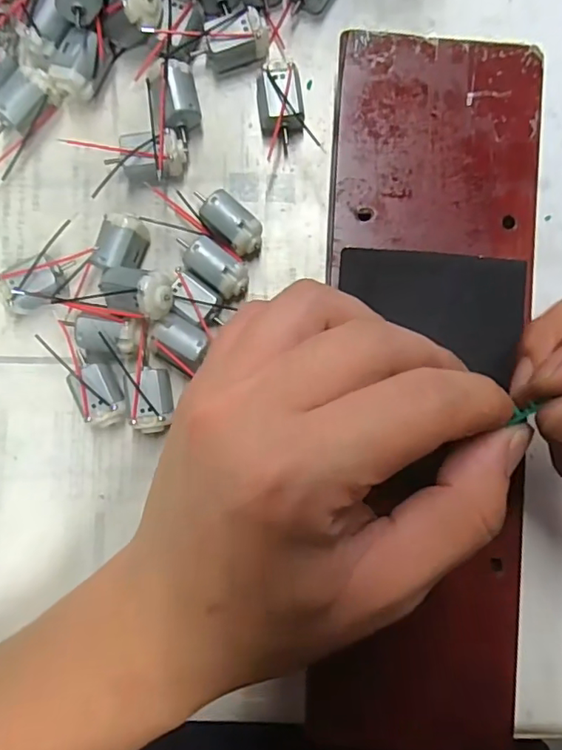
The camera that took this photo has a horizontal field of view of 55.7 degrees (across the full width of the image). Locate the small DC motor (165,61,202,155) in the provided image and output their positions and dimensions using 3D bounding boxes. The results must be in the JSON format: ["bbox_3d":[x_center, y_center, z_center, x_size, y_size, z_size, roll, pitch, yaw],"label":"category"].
[{"bbox_3d":[-0.044,-0.120,0.239,0.014,0.019,0.032,-9,88,0],"label":"small DC motor"}]

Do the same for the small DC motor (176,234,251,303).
[{"bbox_3d":[-0.028,-0.047,0.237,0.035,0.018,0.017,39,89,1],"label":"small DC motor"}]

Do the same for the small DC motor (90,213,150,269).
[{"bbox_3d":[-0.070,-0.058,0.236,0.017,0.017,0.026,24,88,1],"label":"small DC motor"}]

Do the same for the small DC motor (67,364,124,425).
[{"bbox_3d":[-0.080,0.009,0.235,0.019,0.016,0.028,-22,88,0],"label":"small DC motor"}]

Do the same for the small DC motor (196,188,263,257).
[{"bbox_3d":[-0.023,-0.067,0.237,0.032,0.019,0.018,39,89,1],"label":"small DC motor"}]

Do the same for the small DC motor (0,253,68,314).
[{"bbox_3d":[-0.109,-0.040,0.235,0.025,0.016,0.021,-22,88,0],"label":"small DC motor"}]

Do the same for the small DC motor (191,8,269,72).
[{"bbox_3d":[-0.022,-0.149,0.239,0.031,0.018,0.016,-14,88,0],"label":"small DC motor"}]

